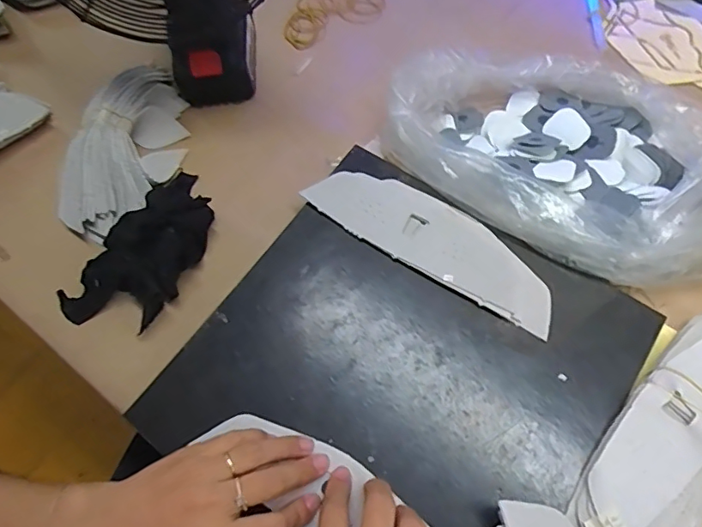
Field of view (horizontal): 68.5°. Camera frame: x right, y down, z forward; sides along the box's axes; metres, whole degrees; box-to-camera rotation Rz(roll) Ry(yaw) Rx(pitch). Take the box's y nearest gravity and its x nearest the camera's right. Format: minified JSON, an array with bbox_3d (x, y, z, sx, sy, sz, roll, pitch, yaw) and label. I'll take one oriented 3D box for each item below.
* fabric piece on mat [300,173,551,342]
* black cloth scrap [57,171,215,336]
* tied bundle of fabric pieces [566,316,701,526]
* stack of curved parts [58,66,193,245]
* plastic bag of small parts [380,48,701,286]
[{"bbox_3d":[0.068,-0.024,0.436,0.223,0.008,0.068,31,69,17],"label":"fabric piece on mat"},{"bbox_3d":[-0.179,-0.015,0.447,0.090,0.050,0.168,30,70,17],"label":"black cloth scrap"},{"bbox_3d":[0.232,0.122,0.362,0.085,0.035,0.217,34,71,18],"label":"tied bundle of fabric pieces"},{"bbox_3d":[-0.220,-0.116,0.500,0.094,0.052,0.188,10,66,9],"label":"stack of curved parts"},{"bbox_3d":[0.185,-0.100,0.455,0.307,0.060,0.187,32,72,17],"label":"plastic bag of small parts"}]

